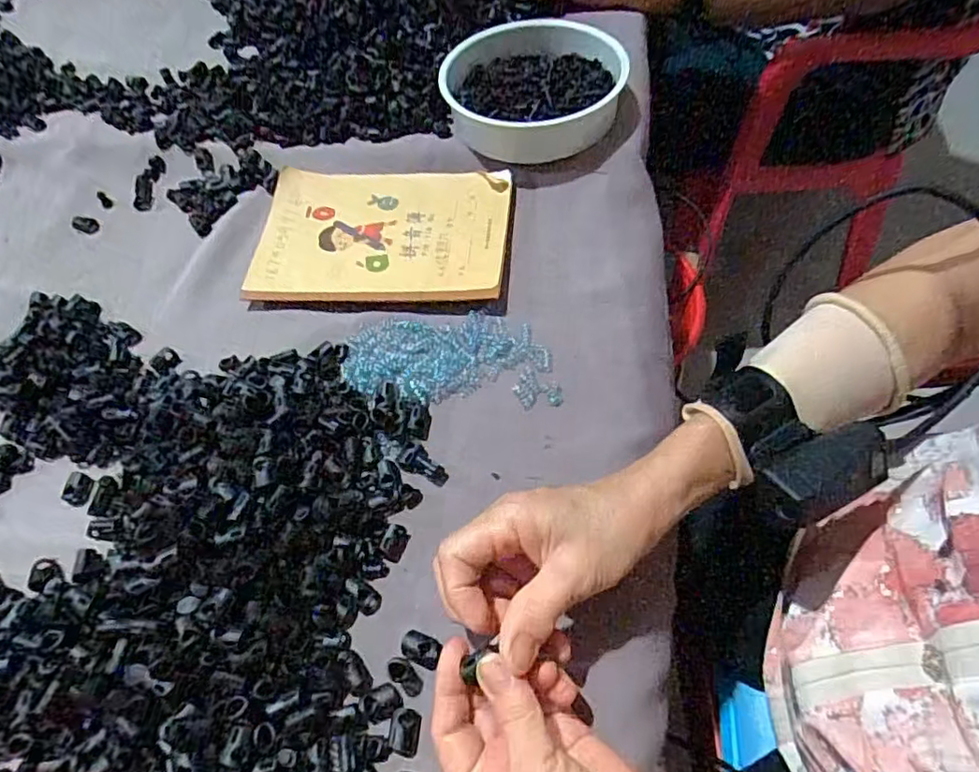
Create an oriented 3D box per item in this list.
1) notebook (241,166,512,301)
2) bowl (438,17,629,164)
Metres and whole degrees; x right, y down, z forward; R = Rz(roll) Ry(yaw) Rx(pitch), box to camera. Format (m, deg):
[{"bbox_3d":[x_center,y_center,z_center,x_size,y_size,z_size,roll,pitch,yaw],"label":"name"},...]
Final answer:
[{"bbox_3d":[-0.090,-0.129,0.506,0.206,0.015,0.143,1,59,6],"label":"notebook"},{"bbox_3d":[0.039,-0.272,0.558,0.155,0.055,0.167,-2,58,4],"label":"bowl"}]

